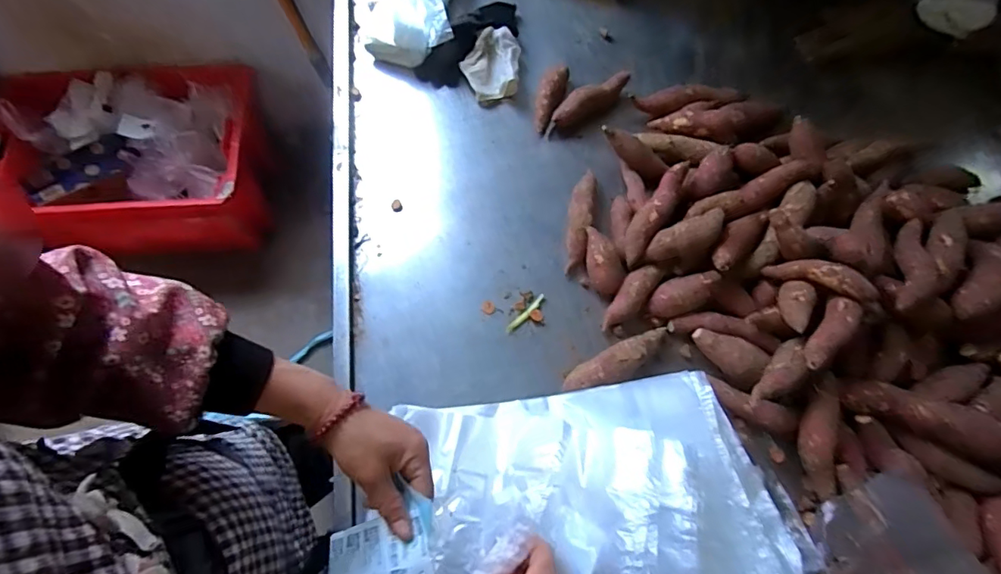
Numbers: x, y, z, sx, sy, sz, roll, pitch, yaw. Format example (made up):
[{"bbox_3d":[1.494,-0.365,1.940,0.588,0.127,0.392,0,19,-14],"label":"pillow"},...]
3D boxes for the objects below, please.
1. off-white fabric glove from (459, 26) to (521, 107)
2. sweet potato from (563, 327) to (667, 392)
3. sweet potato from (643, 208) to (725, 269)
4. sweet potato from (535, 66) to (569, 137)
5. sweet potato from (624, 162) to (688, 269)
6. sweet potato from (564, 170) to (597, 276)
[{"bbox_3d":[-0.015,-0.309,0.705,0.081,0.037,0.102,5,70,0],"label":"off-white fabric glove"},{"bbox_3d":[0.134,0.085,0.569,0.135,0.031,0.037,-27,73,-11],"label":"sweet potato"},{"bbox_3d":[0.216,-0.053,0.583,0.096,0.038,0.041,-23,72,-9],"label":"sweet potato"},{"bbox_3d":[0.068,-0.257,0.692,0.037,0.031,0.097,13,70,3],"label":"sweet potato"},{"bbox_3d":[0.186,-0.092,0.602,0.032,0.029,0.136,36,73,11],"label":"sweet potato"},{"bbox_3d":[0.097,-0.084,0.626,0.031,0.035,0.132,13,70,3],"label":"sweet potato"}]

